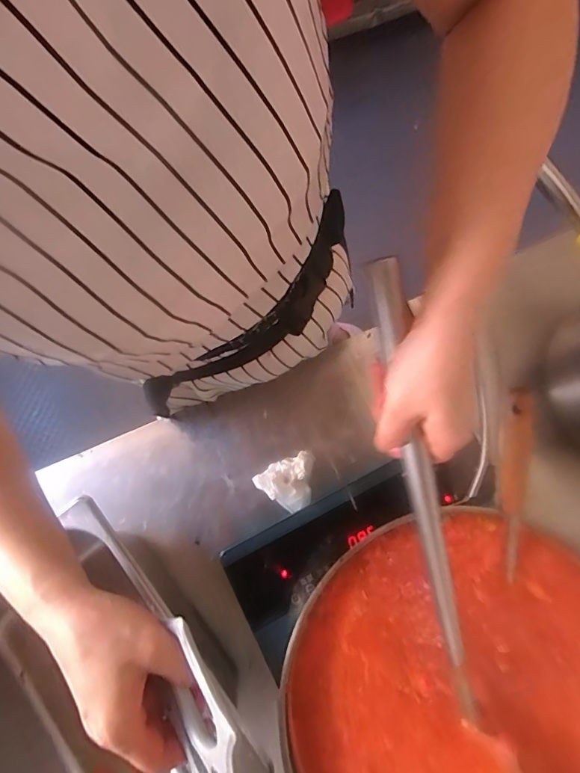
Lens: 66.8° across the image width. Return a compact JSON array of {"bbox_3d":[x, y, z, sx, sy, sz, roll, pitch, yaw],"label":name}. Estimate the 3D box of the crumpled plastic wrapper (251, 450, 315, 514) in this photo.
[{"bbox_3d":[0.002,0.127,0.575,0.079,0.029,0.066,-28,81,-5],"label":"crumpled plastic wrapper"}]

